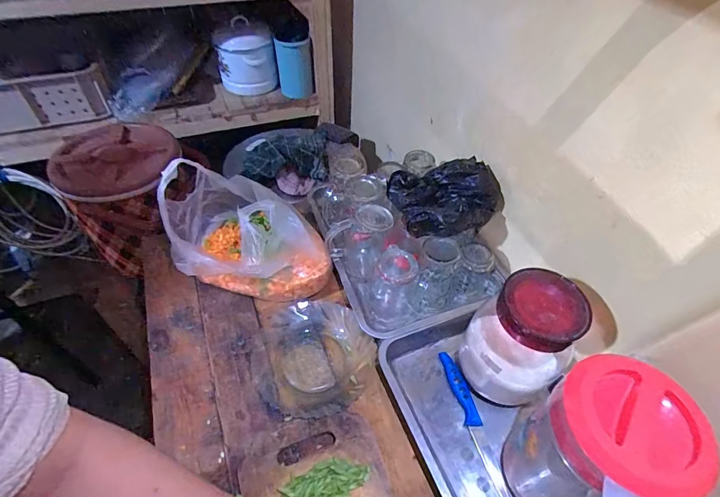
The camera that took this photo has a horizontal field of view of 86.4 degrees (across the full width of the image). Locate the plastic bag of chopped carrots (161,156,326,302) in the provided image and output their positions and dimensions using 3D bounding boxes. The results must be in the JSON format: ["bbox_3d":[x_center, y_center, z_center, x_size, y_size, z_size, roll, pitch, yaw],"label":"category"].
[{"bbox_3d":[-0.177,-0.032,0.623,0.233,0.213,0.154,-3,51,-7],"label":"plastic bag of chopped carrots"}]

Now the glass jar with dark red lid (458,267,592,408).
[{"bbox_3d":[0.212,0.133,0.529,0.112,0.212,0.102,2,50,-2],"label":"glass jar with dark red lid"}]

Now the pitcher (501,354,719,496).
[{"bbox_3d":[0.231,0.232,0.424,0.147,0.242,0.115,-26,57,-23],"label":"pitcher"}]

